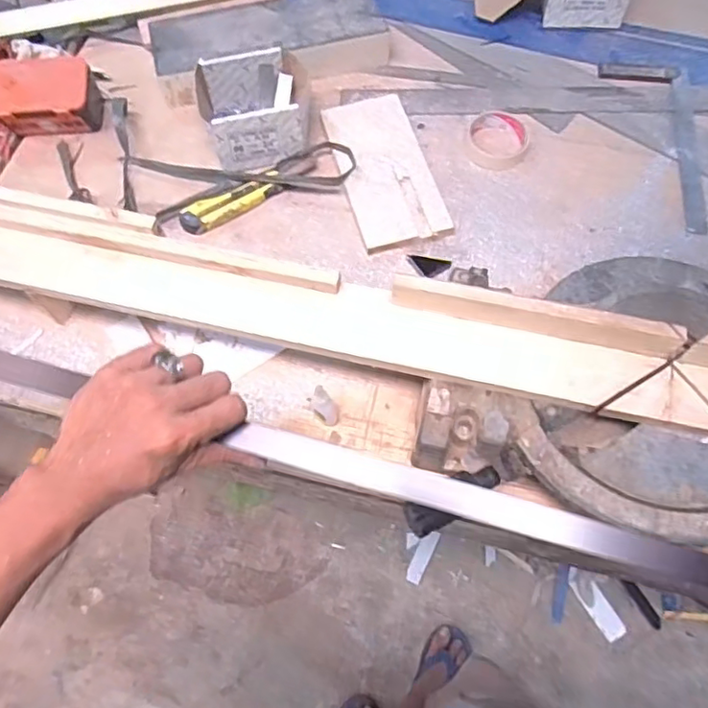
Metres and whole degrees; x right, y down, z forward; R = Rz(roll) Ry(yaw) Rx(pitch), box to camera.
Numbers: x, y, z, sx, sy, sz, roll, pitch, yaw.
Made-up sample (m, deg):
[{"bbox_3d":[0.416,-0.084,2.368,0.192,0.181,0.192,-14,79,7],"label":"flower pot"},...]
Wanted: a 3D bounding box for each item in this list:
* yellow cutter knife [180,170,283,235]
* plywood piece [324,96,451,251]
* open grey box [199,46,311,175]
[{"bbox_3d":[-0.165,-0.206,0.810,0.143,0.022,0.039,-30,68,-11],"label":"yellow cutter knife"},{"bbox_3d":[0.041,-0.258,0.825,0.117,0.018,0.250,-15,66,-4],"label":"plywood piece"},{"bbox_3d":[-0.139,-0.348,0.839,0.138,0.078,0.147,-17,66,-5],"label":"open grey box"}]

